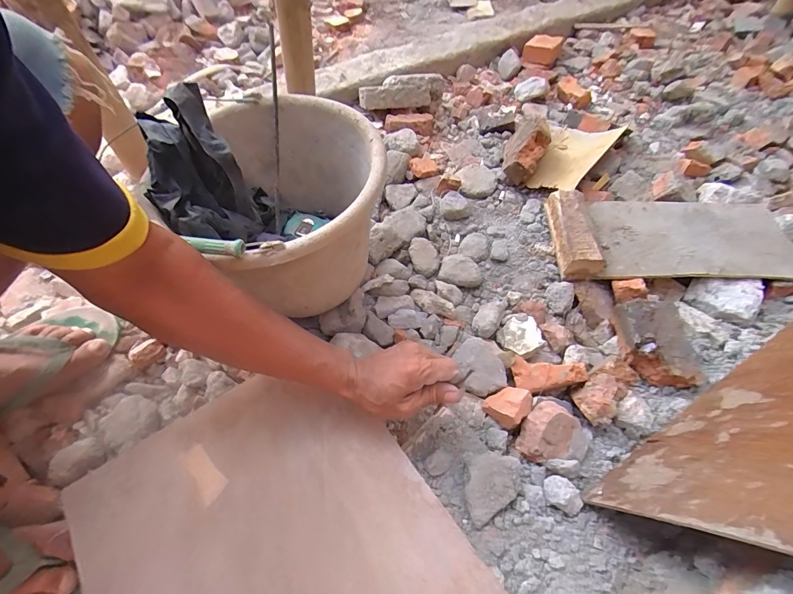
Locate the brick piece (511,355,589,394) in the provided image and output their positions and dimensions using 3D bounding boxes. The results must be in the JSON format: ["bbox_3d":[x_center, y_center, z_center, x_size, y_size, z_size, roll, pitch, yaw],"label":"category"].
[{"bbox_3d":[0.204,0.104,0.514,0.096,0.040,0.048,-2,53,13],"label":"brick piece"}]

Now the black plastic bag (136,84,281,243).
[{"bbox_3d":[-0.219,-0.144,0.419,0.105,0.121,0.140,-30,60,-20],"label":"black plastic bag"}]

